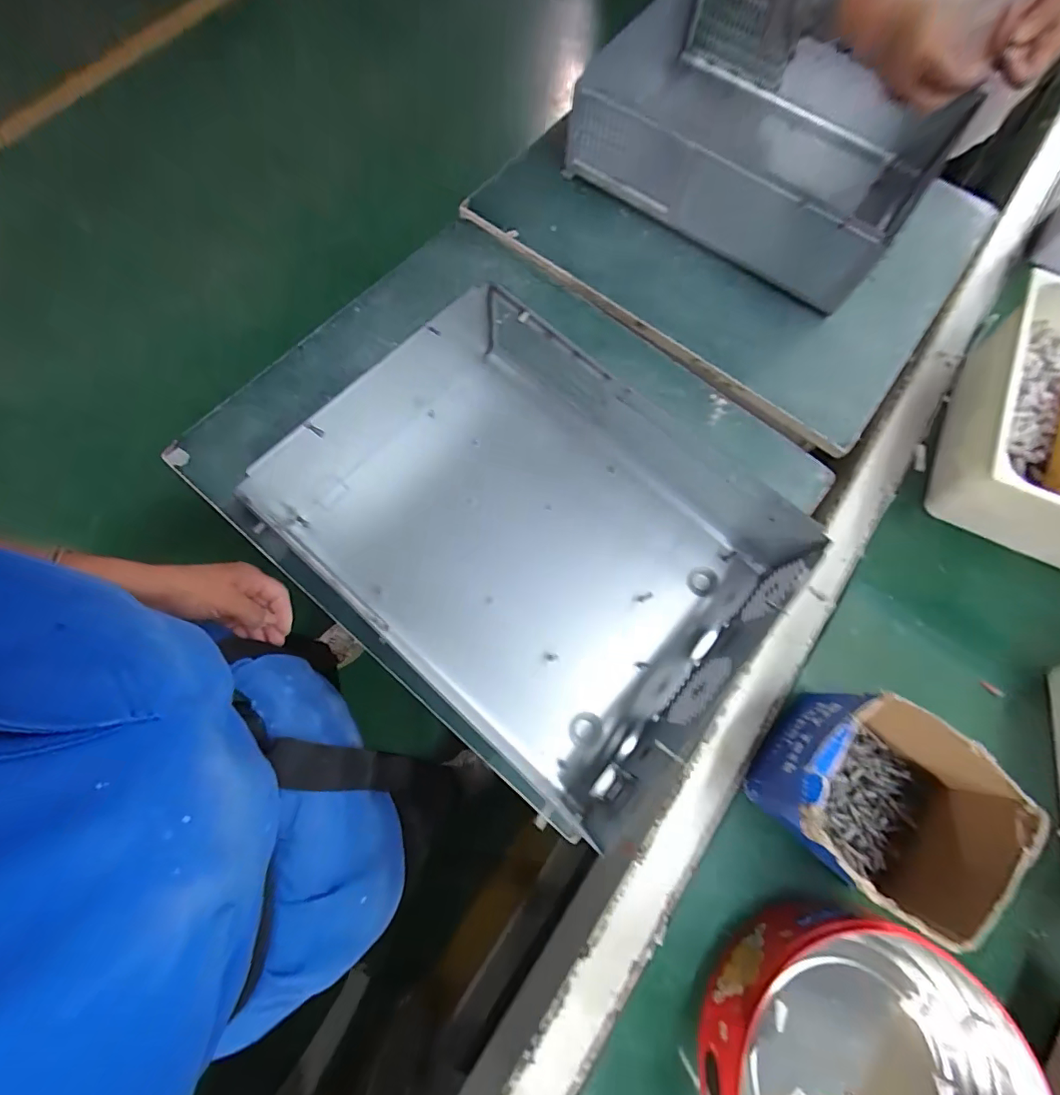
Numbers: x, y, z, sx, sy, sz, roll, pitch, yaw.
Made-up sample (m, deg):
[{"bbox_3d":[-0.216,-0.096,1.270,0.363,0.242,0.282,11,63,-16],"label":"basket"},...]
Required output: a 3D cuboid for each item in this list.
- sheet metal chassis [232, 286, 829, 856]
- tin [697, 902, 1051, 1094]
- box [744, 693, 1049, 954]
[{"bbox_3d":[0.006,-0.008,0.469,0.472,0.101,0.342,40,75,10],"label":"sheet metal chassis"},{"bbox_3d":[0.278,0.449,0.373,0.248,0.061,0.266,1,72,-2],"label":"tin"},{"bbox_3d":[0.293,0.215,0.407,0.152,0.112,0.143,37,76,10],"label":"box"}]

